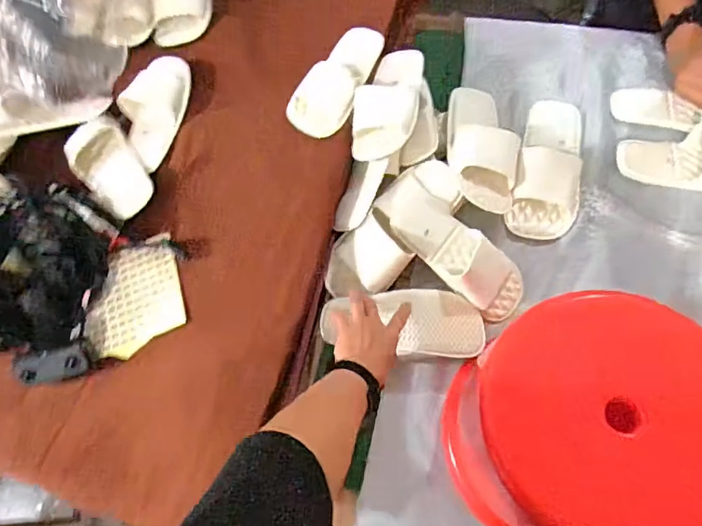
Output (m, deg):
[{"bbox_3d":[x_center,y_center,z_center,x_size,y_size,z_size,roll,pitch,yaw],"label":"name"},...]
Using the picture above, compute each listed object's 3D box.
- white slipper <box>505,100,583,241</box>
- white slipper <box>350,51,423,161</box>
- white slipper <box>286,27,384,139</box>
[{"bbox_3d":[0.340,-0.171,0.816,0.109,0.064,0.274,12,70,13],"label":"white slipper"},{"bbox_3d":[0.062,-0.277,0.797,0.100,0.065,0.220,8,69,8],"label":"white slipper"},{"bbox_3d":[-0.019,-0.312,0.817,0.099,0.062,0.225,25,73,17],"label":"white slipper"}]

